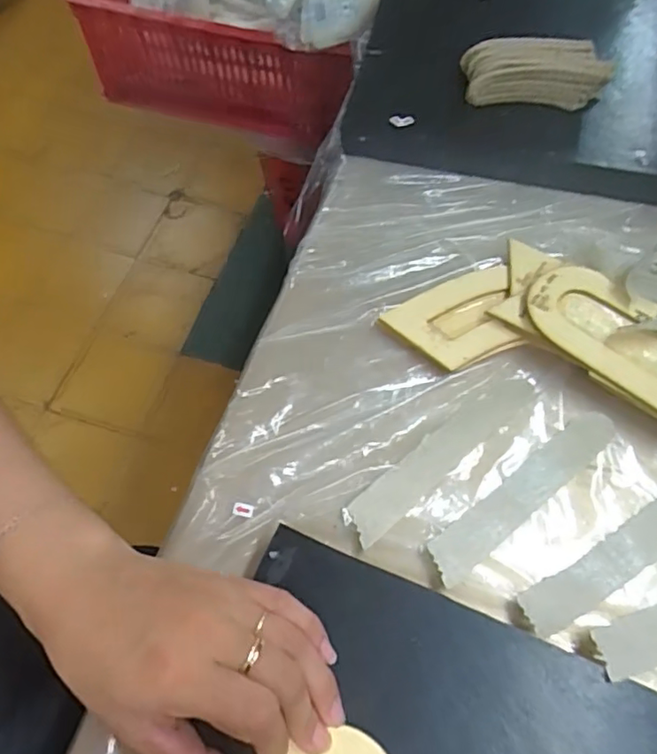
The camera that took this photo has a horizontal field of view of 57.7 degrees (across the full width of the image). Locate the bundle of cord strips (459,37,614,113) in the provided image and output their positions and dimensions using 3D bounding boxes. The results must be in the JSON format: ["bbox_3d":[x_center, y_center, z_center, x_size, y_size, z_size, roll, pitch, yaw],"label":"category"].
[{"bbox_3d":[0.166,-0.247,0.485,0.111,0.038,0.049,1,61,0],"label":"bundle of cord strips"}]

